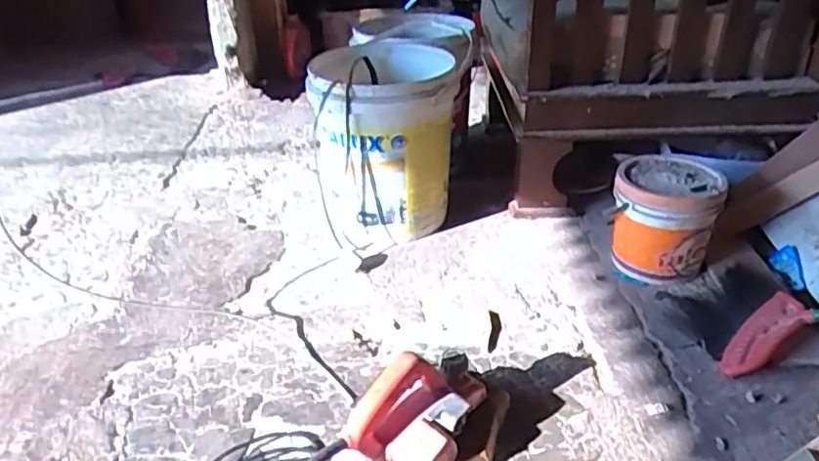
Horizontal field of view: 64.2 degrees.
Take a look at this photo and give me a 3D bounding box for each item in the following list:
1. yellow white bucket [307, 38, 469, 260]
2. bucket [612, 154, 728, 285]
[{"bbox_3d":[-0.047,-0.211,1.537,0.326,0.380,0.378,-4,31,-4],"label":"yellow white bucket"},{"bbox_3d":[0.519,-0.022,1.326,0.198,0.200,0.185,18,36,29],"label":"bucket"}]

